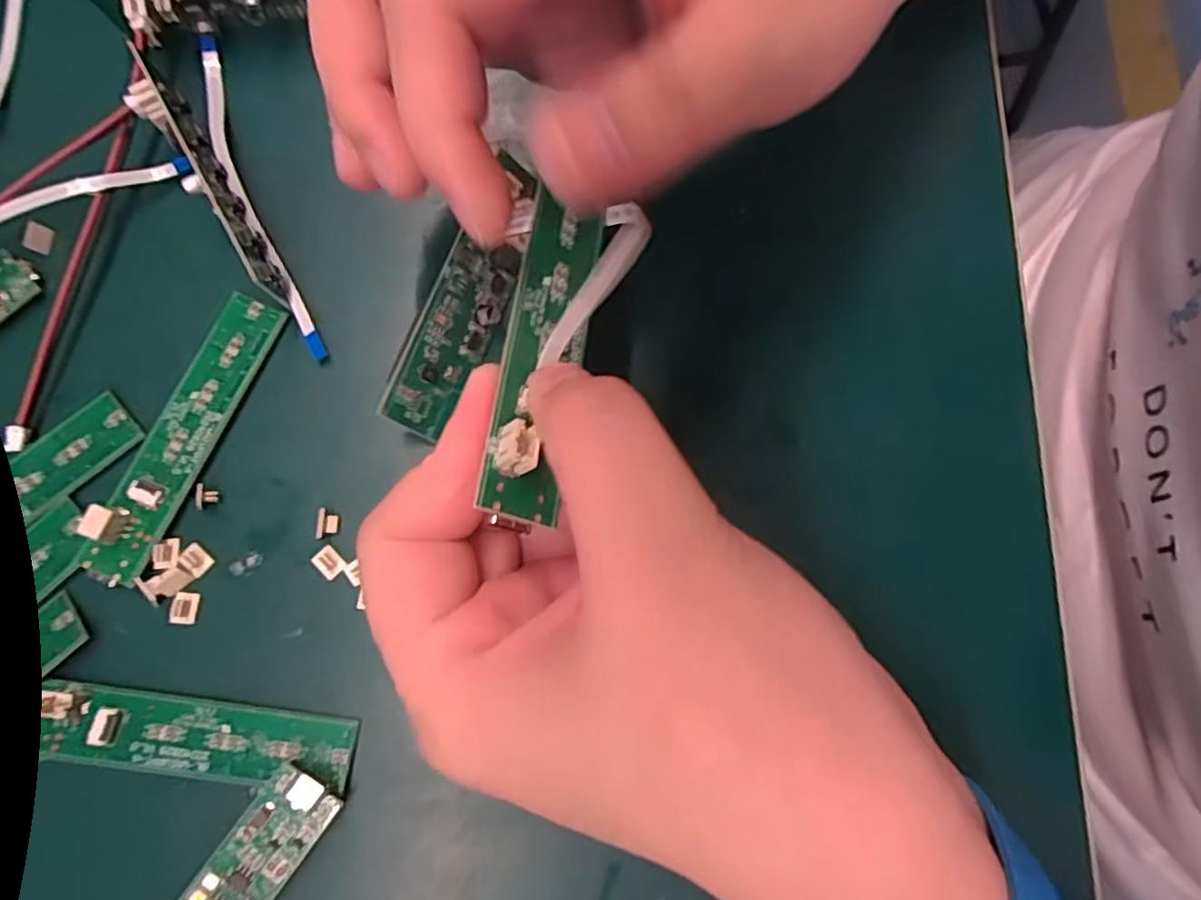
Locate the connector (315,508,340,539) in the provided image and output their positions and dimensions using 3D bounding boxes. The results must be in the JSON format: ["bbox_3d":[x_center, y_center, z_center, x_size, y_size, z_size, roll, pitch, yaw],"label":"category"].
[{"bbox_3d":[-0.073,0.020,0.184,0.006,0.004,0.008,0,77,-1],"label":"connector"}]

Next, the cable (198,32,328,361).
[{"bbox_3d":[-0.103,-0.077,0.202,0.009,0.009,0.113,-22,78,-6],"label":"cable"}]

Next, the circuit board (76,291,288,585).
[{"bbox_3d":[-0.113,-0.006,0.185,0.018,0.009,0.082,23,78,4],"label":"circuit board"}]

